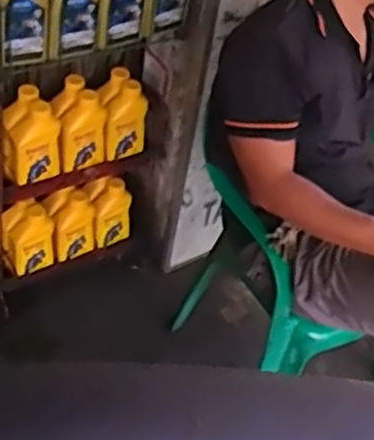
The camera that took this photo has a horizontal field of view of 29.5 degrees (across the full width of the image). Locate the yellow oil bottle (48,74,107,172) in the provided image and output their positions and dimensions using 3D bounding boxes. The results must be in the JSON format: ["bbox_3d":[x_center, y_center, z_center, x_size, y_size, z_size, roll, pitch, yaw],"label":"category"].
[{"bbox_3d":[-0.258,-0.215,1.642,0.119,0.186,0.115,-13,49,-23],"label":"yellow oil bottle"}]

